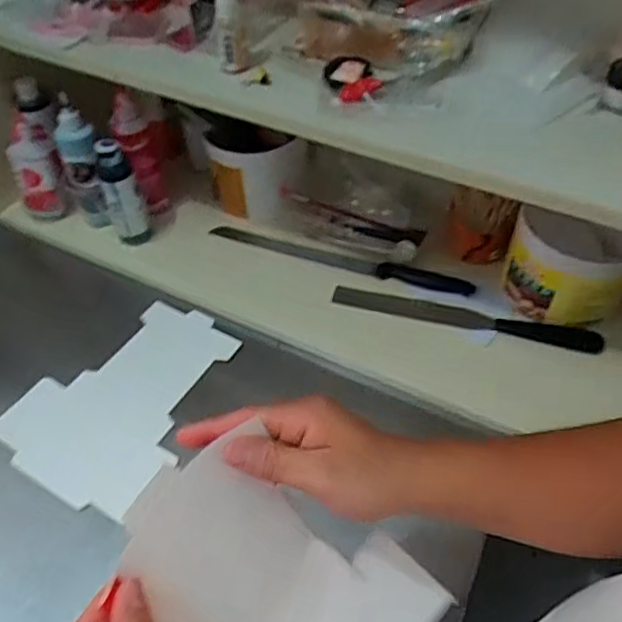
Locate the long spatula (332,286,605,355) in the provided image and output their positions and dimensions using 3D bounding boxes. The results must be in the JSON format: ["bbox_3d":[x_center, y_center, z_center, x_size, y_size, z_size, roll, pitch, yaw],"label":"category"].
[{"bbox_3d":[0.187,0.007,0.736,0.317,0.011,0.033,11,51,10],"label":"long spatula"}]

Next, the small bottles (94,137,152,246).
[{"bbox_3d":[-0.244,-0.149,0.776,0.041,0.164,0.032,-17,51,-13],"label":"small bottles"}]

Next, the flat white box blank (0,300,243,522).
[{"bbox_3d":[-0.215,0.094,0.703,0.186,0.011,0.257,24,55,18],"label":"flat white box blank"}]

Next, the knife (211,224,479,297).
[{"bbox_3d":[0.036,-0.070,0.826,0.368,0.018,0.030,14,51,13],"label":"knife"}]

